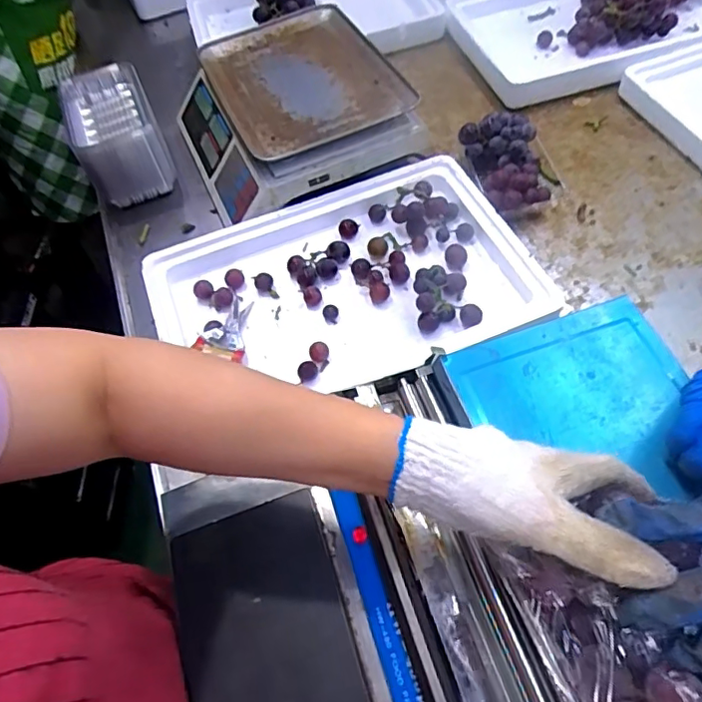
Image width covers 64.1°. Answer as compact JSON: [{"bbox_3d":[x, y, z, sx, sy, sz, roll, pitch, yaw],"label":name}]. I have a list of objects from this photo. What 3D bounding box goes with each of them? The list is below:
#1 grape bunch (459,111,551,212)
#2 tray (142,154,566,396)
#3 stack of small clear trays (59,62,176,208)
[{"bbox_3d":[0.225,-0.261,0.785,0.111,0.061,0.159,-16,57,-4],"label":"grape bunch"},{"bbox_3d":[-0.014,-0.081,0.699,0.452,0.052,0.297,-19,57,-6],"label":"tray"},{"bbox_3d":[-0.359,-0.336,0.866,0.119,0.095,0.215,-23,58,-8],"label":"stack of small clear trays"}]

